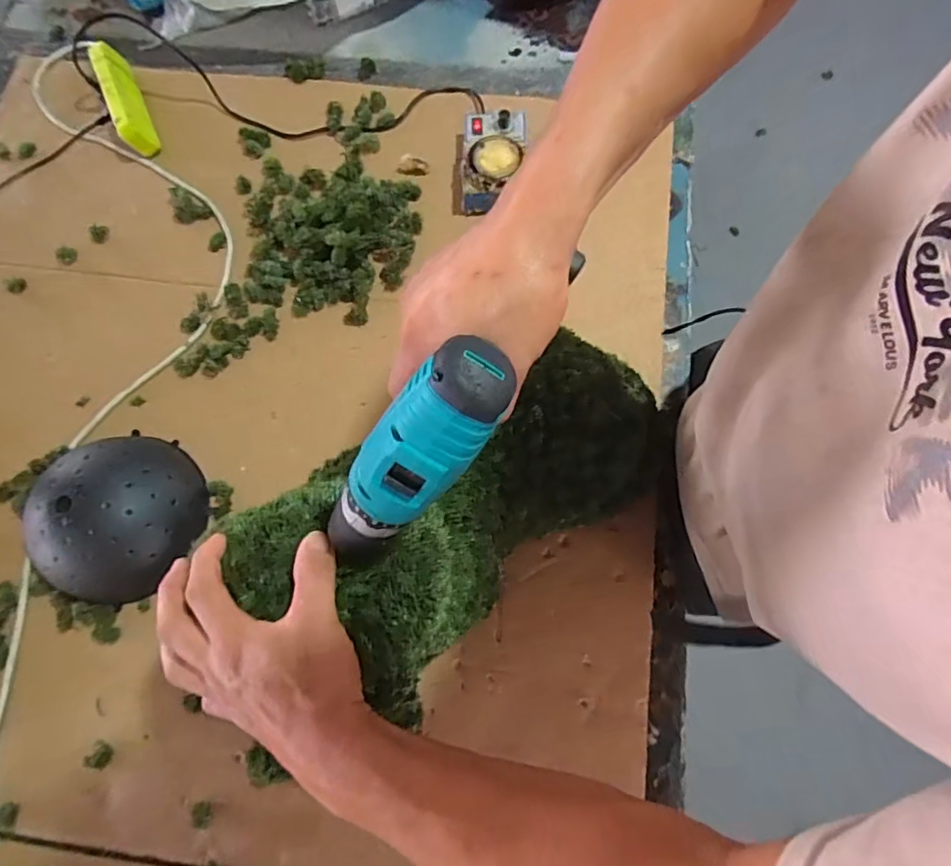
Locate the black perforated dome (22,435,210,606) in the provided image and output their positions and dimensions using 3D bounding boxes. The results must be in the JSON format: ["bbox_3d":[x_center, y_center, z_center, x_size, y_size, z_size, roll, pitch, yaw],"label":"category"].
[{"bbox_3d":[-0.436,0.094,0.654,0.175,0.106,0.190,0,73,1],"label":"black perforated dome"}]

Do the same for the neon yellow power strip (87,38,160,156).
[{"bbox_3d":[-0.555,-0.527,0.870,0.050,0.056,0.207,-26,75,-6],"label":"neon yellow power strip"}]

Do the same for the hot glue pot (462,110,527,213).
[{"bbox_3d":[0.027,-0.397,0.805,0.088,0.070,0.146,1,73,1],"label":"hot glue pot"}]

